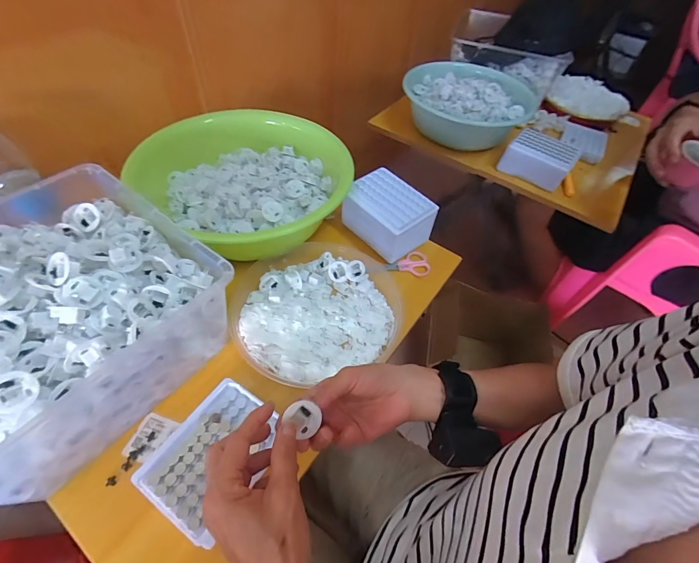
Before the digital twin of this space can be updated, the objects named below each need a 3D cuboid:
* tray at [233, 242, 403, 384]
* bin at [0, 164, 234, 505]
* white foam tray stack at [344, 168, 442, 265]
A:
[{"bbox_3d":[-0.046,0.038,0.497,0.233,0.034,0.224,3,52,-4],"label":"tray"},{"bbox_3d":[-0.332,0.036,0.389,0.287,0.138,0.298,33,56,19],"label":"bin"},{"bbox_3d":[0.063,-0.111,0.586,0.104,0.077,0.130,-35,63,-28],"label":"white foam tray stack"}]

